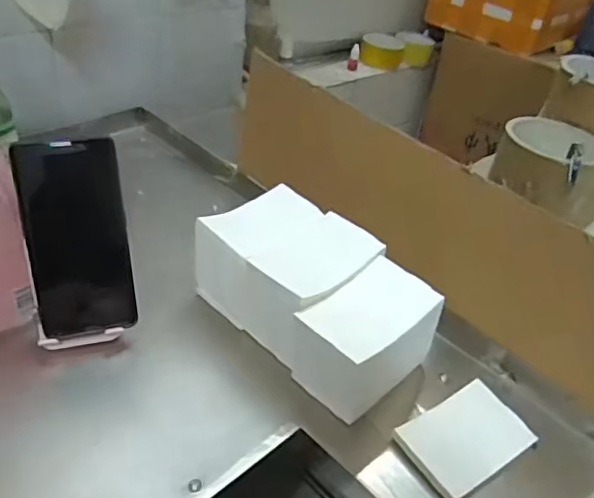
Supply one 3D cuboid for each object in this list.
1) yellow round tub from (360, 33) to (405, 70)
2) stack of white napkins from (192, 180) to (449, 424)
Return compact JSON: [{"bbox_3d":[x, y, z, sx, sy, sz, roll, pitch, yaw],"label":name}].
[{"bbox_3d":[0.185,-0.427,1.254,0.091,0.055,0.091,11,36,4],"label":"yellow round tub"},{"bbox_3d":[0.012,0.041,0.503,0.105,0.097,0.207,-24,46,-36],"label":"stack of white napkins"}]

